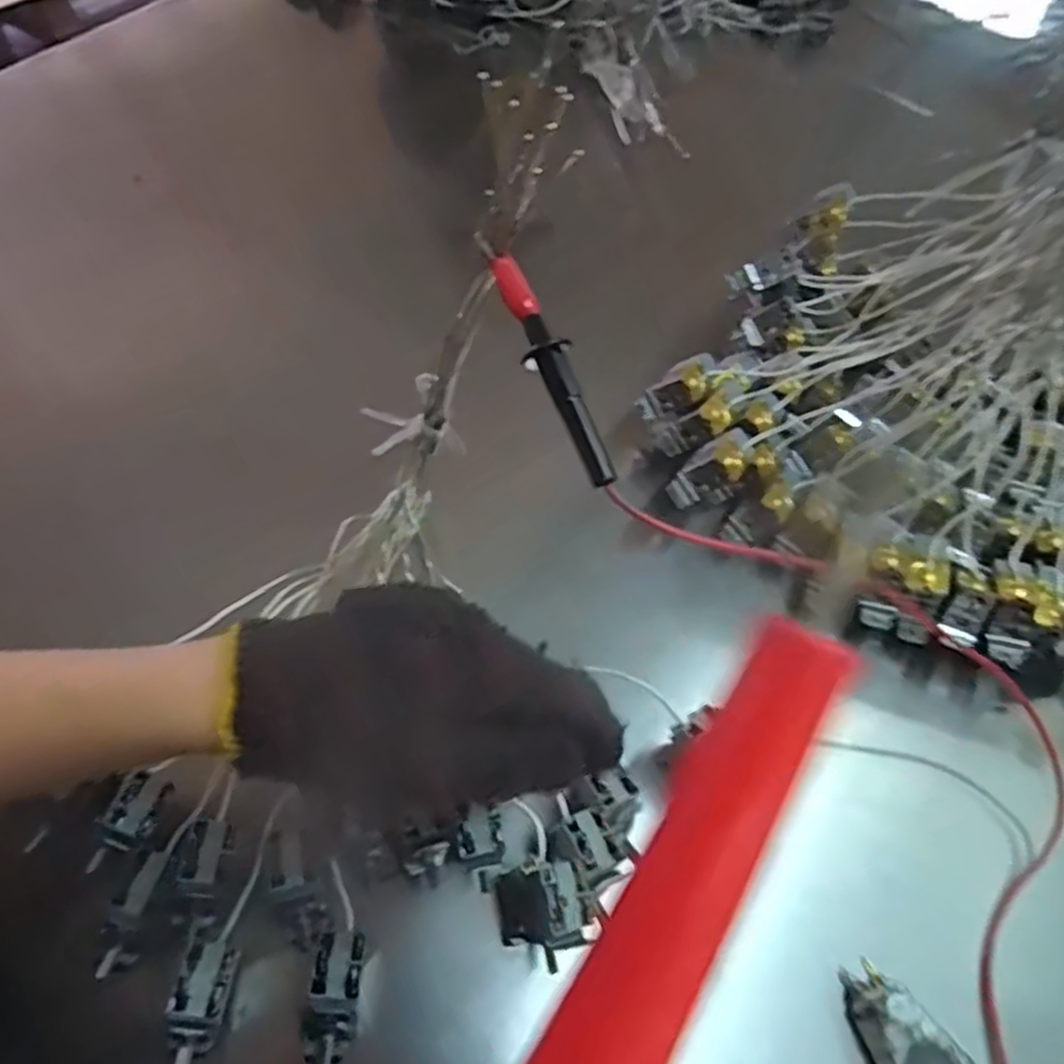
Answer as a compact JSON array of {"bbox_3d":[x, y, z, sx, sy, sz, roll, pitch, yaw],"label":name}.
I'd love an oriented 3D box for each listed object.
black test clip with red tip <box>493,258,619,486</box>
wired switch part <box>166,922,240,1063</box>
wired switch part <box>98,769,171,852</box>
[{"bbox_3d":[0.009,-0.080,0.363,0.022,0.019,0.124,-24,86,-17],"label":"black test clip with red tip"},{"bbox_3d":[-0.146,0.207,0.329,0.022,0.014,0.054,6,57,-1],"label":"wired switch part"},{"bbox_3d":[-0.196,0.138,0.367,0.022,0.012,0.034,18,57,7],"label":"wired switch part"}]

